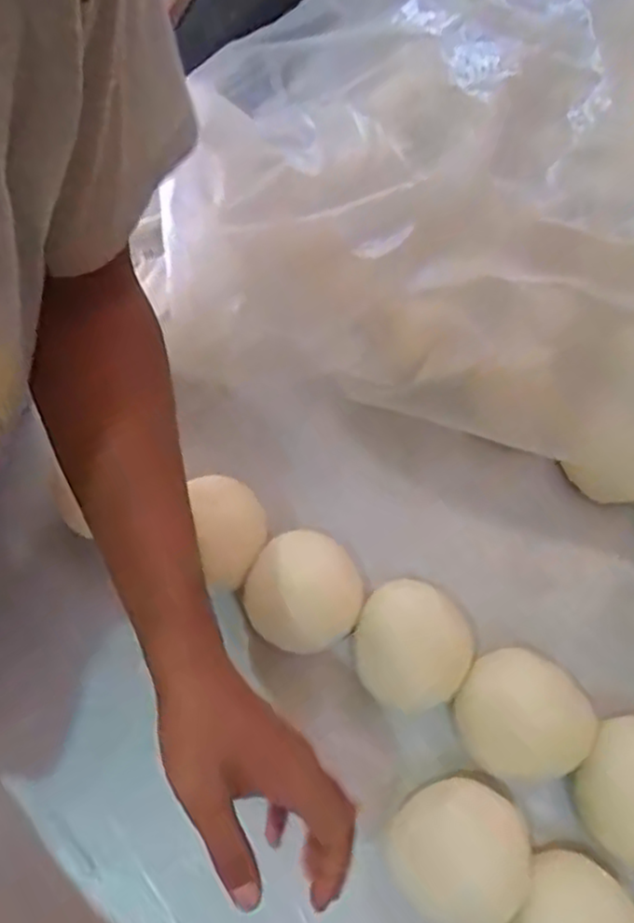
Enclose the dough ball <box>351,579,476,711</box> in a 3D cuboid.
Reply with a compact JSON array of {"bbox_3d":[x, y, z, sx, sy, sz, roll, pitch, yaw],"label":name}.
[{"bbox_3d":[0.068,0.138,0.527,0.086,0.059,0.097,-37,69,-17],"label":"dough ball"}]

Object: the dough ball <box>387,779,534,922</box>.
[{"bbox_3d":[0.097,0.267,0.474,0.087,0.040,0.087,0,63,0],"label":"dough ball"}]

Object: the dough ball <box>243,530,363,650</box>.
[{"bbox_3d":[-0.008,0.104,0.547,0.086,0.054,0.089,0,63,0],"label":"dough ball"}]

